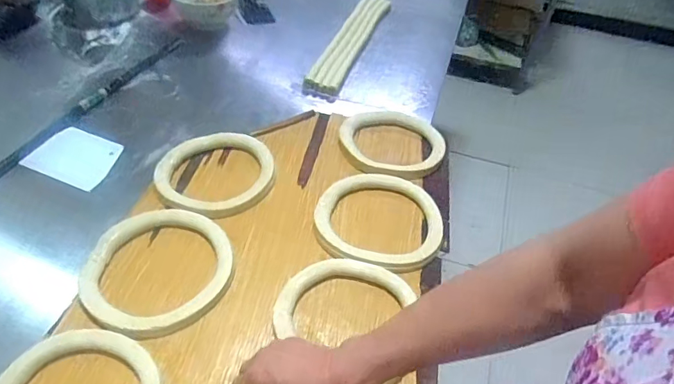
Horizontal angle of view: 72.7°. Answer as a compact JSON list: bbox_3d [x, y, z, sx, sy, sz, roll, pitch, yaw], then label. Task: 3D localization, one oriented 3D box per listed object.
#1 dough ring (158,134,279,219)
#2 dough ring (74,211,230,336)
[{"bbox_3d":[-0.186,-0.028,0.700,0.174,0.031,0.152,-3,47,-7],"label":"dough ring"},{"bbox_3d":[-0.230,0.096,0.593,0.186,0.021,0.182,2,46,-2],"label":"dough ring"}]

